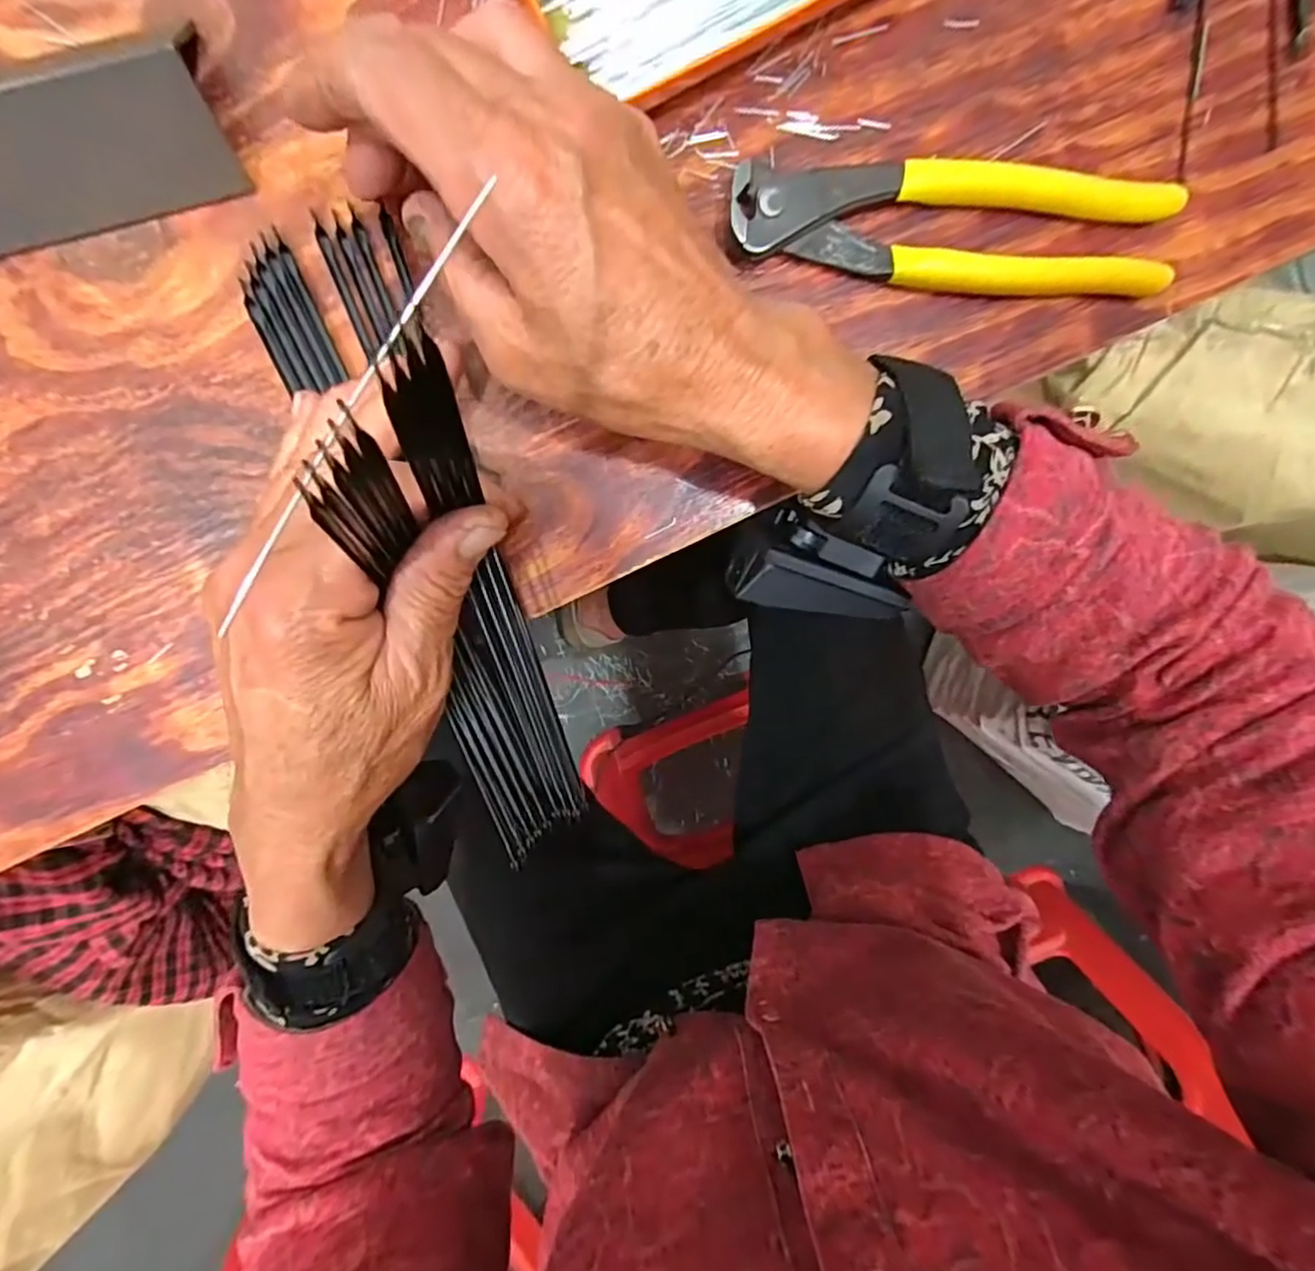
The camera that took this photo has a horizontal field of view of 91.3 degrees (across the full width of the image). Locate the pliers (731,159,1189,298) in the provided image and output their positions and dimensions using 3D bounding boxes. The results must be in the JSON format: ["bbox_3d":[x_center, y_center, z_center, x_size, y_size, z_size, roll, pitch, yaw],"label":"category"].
[{"bbox_3d":[0.109,-0.149,0.233,0.164,0.015,0.042,0,96,-4],"label":"pliers"}]

